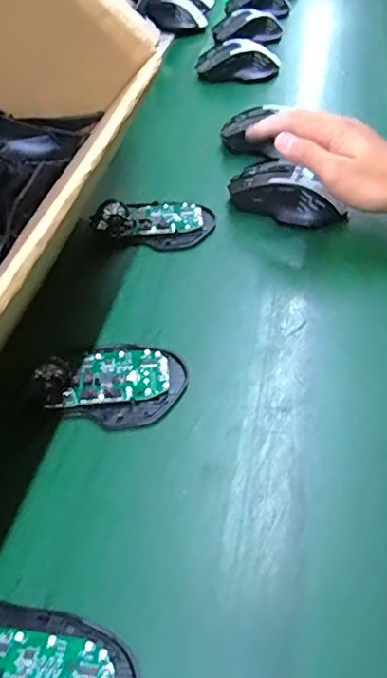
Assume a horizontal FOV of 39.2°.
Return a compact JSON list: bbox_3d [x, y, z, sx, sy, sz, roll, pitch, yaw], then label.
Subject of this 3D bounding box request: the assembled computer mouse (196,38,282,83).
[{"bbox_3d":[0.063,-0.391,0.764,0.117,0.039,0.054,7,46,5],"label":"assembled computer mouse"}]

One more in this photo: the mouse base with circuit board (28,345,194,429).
[{"bbox_3d":[-0.055,0.025,0.388,0.093,0.027,0.069,9,49,11],"label":"mouse base with circuit board"}]

